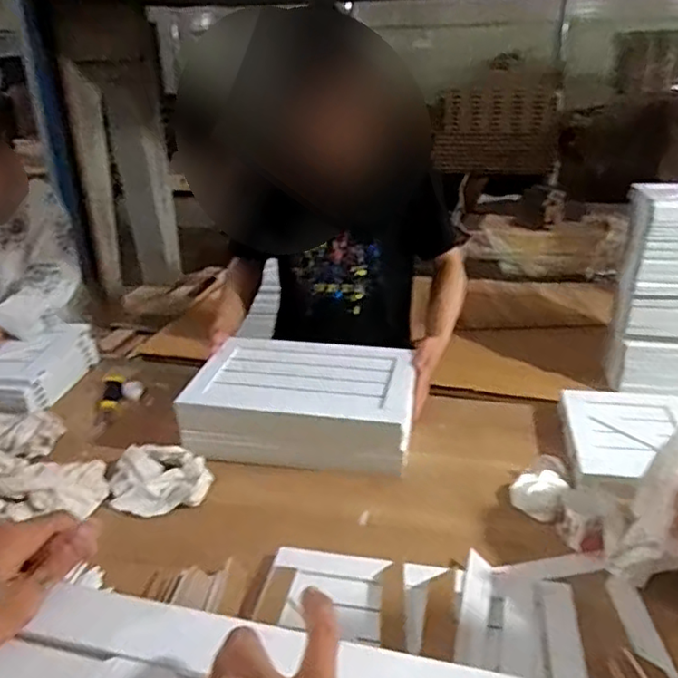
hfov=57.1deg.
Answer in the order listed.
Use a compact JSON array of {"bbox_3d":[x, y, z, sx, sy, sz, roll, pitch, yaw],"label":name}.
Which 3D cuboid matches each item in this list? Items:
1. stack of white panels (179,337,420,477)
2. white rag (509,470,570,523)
[{"bbox_3d":[-0.073,0.125,1.237,0.404,0.115,0.361,3,25,8],"label":"stack of white panels"},{"bbox_3d":[0.335,0.259,1.047,0.094,0.051,0.102,12,28,26],"label":"white rag"}]

